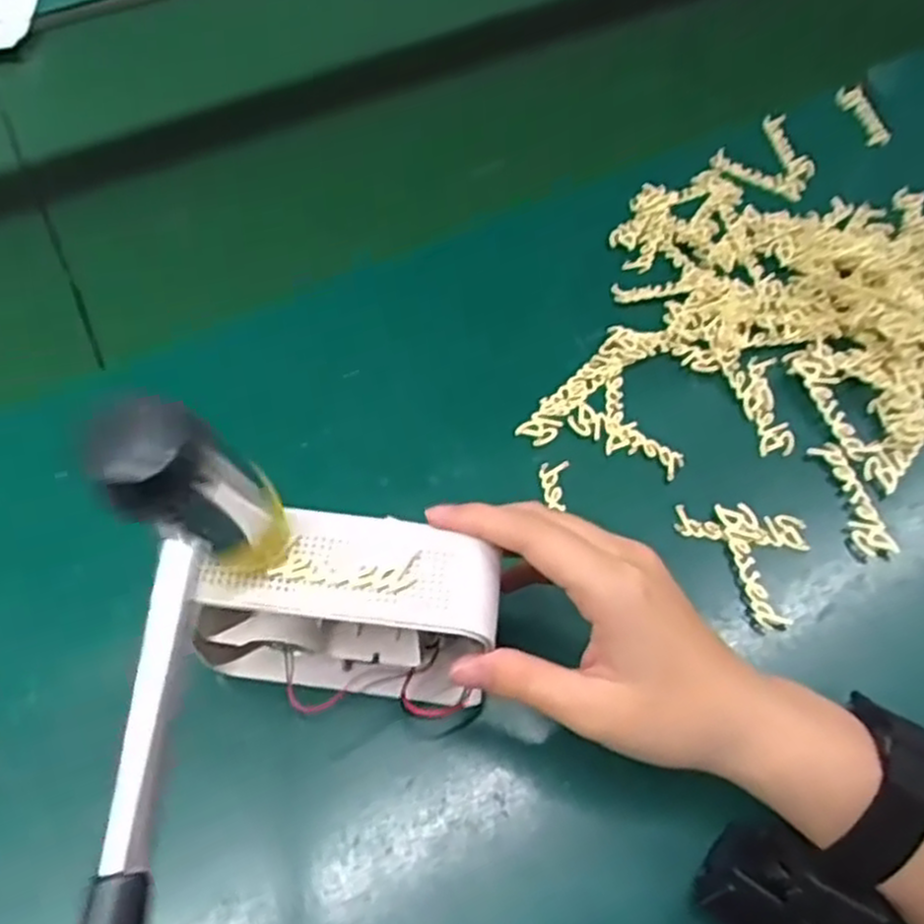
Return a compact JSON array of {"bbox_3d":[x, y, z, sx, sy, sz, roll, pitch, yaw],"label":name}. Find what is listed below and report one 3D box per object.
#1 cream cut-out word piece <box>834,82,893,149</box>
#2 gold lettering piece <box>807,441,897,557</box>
[{"bbox_3d":[0.293,-0.254,0.566,0.018,0.014,0.072,-4,58,-4],"label":"cream cut-out word piece"},{"bbox_3d":[0.202,0.017,0.401,0.015,0.010,0.066,-11,59,-8],"label":"gold lettering piece"}]

